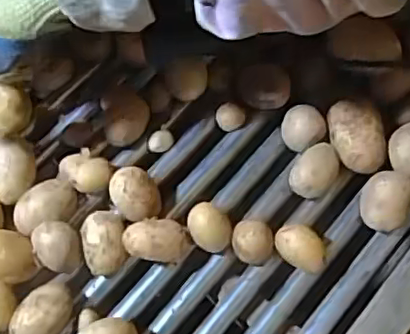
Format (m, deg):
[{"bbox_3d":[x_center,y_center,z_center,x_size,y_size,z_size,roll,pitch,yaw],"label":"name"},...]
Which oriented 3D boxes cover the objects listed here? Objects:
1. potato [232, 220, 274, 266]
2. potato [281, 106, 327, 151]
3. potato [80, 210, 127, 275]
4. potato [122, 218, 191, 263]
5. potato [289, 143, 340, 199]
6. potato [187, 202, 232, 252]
[{"bbox_3d":[0.039,0.062,0.491,0.034,0.033,0.028,10,65,3],"label":"potato"},{"bbox_3d":[0.084,-0.027,0.530,0.036,0.040,0.038,1,65,-1],"label":"potato"},{"bbox_3d":[-0.082,0.064,0.496,0.034,0.033,0.049,-7,65,-5],"label":"potato"},{"bbox_3d":[-0.039,0.061,0.491,0.052,0.039,0.033,5,65,0],"label":"potato"},{"bbox_3d":[0.093,0.005,0.520,0.034,0.030,0.050,33,68,13],"label":"potato"},{"bbox_3d":[0.004,0.051,0.498,0.036,0.036,0.031,14,65,5],"label":"potato"}]

